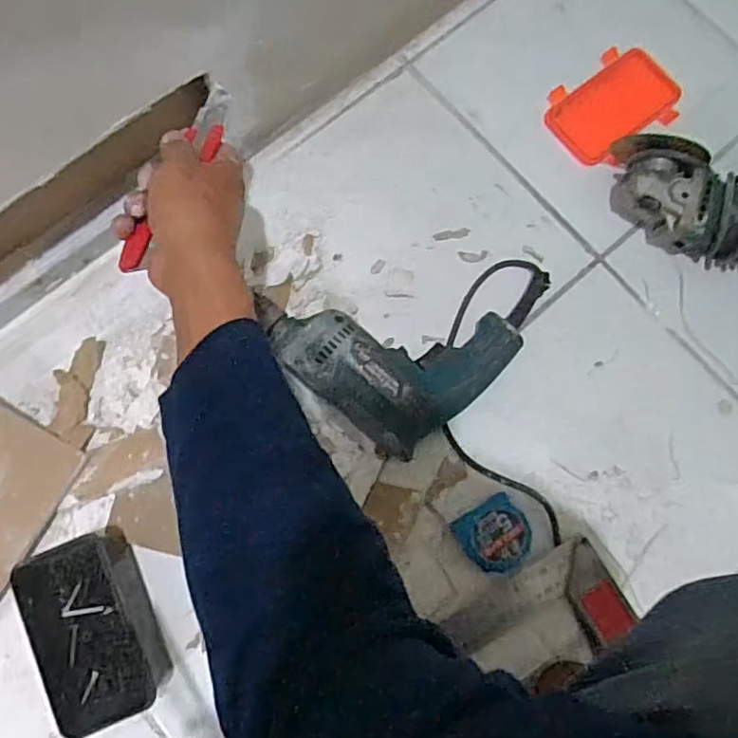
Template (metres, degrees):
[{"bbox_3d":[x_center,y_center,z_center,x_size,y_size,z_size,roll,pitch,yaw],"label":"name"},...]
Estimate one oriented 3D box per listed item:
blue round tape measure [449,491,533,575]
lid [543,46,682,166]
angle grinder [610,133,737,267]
[{"bbox_3d":[0.114,0.148,0.540,0.060,0.039,0.059,-32,81,-8],"label":"blue round tape measure"},{"bbox_3d":[0.266,-0.287,0.662,0.139,0.024,0.103,-40,82,-9],"label":"lid"},{"bbox_3d":[0.405,-0.147,0.598,0.328,0.076,0.101,13,78,1],"label":"angle grinder"}]

